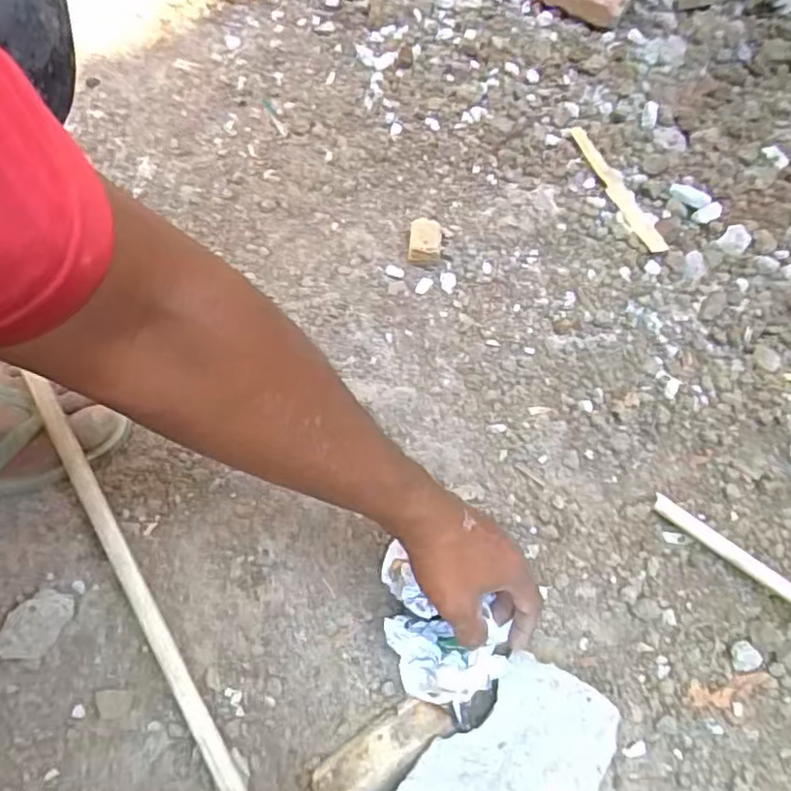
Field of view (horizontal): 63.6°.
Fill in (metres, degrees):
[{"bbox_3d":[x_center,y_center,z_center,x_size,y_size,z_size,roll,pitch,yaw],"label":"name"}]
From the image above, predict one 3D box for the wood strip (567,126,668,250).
[{"bbox_3d":[0.260,-0.247,0.763,0.028,0.013,0.193,-21,66,-12],"label":"wood strip"}]

